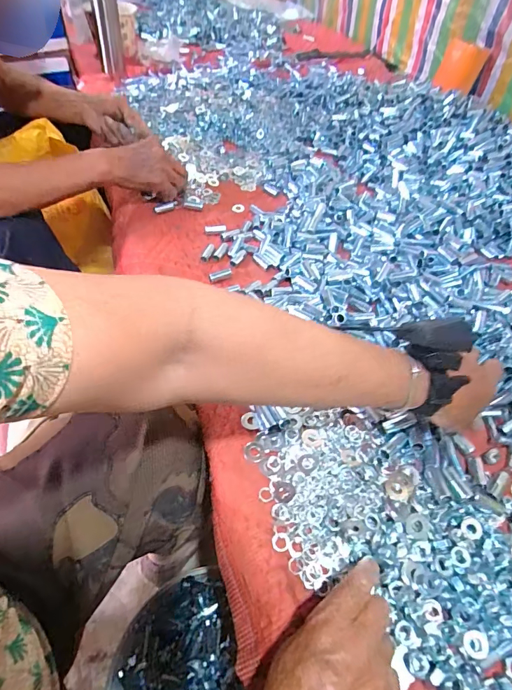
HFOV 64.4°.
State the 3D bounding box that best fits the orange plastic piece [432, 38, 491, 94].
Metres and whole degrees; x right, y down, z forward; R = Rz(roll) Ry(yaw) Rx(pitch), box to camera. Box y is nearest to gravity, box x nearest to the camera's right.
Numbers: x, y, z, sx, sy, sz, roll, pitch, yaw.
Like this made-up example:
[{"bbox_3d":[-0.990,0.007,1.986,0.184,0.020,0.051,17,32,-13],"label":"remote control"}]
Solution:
[{"bbox_3d":[0.509,-0.691,1.015,0.099,0.099,0.024,20,52,12],"label":"orange plastic piece"}]

